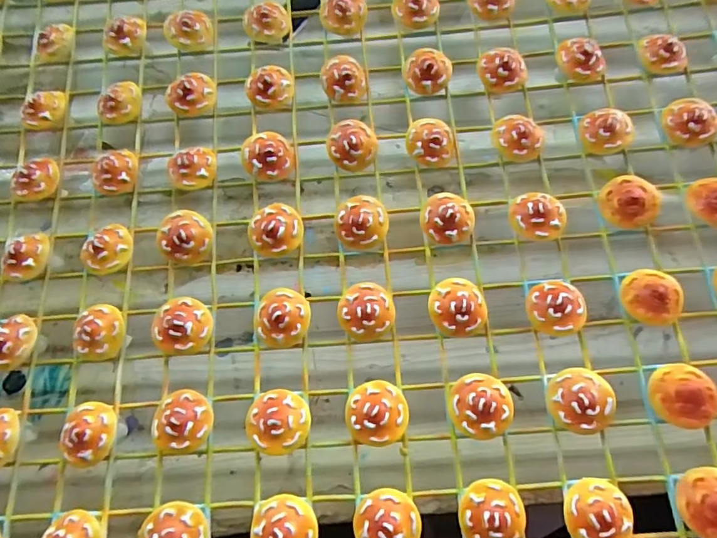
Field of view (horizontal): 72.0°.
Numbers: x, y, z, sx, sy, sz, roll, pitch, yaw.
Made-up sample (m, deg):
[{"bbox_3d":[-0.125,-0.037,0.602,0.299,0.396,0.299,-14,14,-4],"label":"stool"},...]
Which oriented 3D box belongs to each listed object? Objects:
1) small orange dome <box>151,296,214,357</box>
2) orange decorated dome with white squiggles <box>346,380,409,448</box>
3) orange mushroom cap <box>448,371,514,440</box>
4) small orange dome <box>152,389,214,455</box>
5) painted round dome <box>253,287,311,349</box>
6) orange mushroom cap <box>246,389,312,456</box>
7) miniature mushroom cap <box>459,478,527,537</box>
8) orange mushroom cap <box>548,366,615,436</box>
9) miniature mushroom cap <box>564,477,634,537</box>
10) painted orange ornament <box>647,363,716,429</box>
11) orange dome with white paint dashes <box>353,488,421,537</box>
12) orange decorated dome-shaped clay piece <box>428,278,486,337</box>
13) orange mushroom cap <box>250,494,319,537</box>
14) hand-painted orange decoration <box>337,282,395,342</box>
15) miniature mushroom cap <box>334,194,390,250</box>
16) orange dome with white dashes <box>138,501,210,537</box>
[{"bbox_3d":[-0.060,0.020,0.171,0.019,0.010,0.019,3,70,3],"label":"small orange dome"},{"bbox_3d":[0.006,0.046,0.158,0.019,0.010,0.019,5,70,4],"label":"orange decorated dome with white squiggles"},{"bbox_3d":[0.039,0.043,0.156,0.019,0.006,0.020,-1,70,2],"label":"orange mushroom cap"},{"bbox_3d":[-0.057,0.049,0.160,0.019,0.009,0.019,-1,70,2],"label":"small orange dome"},{"bbox_3d":[-0.026,0.017,0.170,0.018,0.010,0.020,5,70,4],"label":"painted round dome"},{"bbox_3d":[-0.026,0.049,0.159,0.020,0.010,0.019,-1,70,2],"label":"orange mushroom cap"},{"bbox_3d":[0.040,0.073,0.146,0.019,0.008,0.019,-1,70,2],"label":"miniature mushroom cap"},{"bbox_3d":[0.070,0.042,0.157,0.019,0.008,0.019,-1,70,2],"label":"orange mushroom cap"},{"bbox_3d":[0.071,0.073,0.146,0.019,0.009,0.020,-1,70,2],"label":"miniature mushroom cap"},{"bbox_3d":[0.102,0.040,0.156,0.018,0.008,0.019,-1,70,2],"label":"painted orange ornament"},{"bbox_3d":[0.009,0.076,0.147,0.019,0.009,0.019,-1,70,2],"label":"orange dome with white paint dashes"},{"bbox_3d":[0.034,0.013,0.169,0.020,0.009,0.019,-1,70,2],"label":"orange decorated dome-shaped clay piece"},{"bbox_3d":[-0.022,0.078,0.147,0.019,0.010,0.020,-1,70,2],"label":"orange mushroom cap"},{"bbox_3d":[0.003,0.015,0.170,0.019,0.009,0.019,-1,70,2],"label":"hand-painted orange decoration"},{"bbox_3d":[0.001,-0.017,0.181,0.019,0.009,0.019,-1,70,2],"label":"miniature mushroom cap"},{"bbox_3d":[-0.055,0.080,0.148,0.019,0.010,0.019,-1,70,2],"label":"orange dome with white dashes"}]

